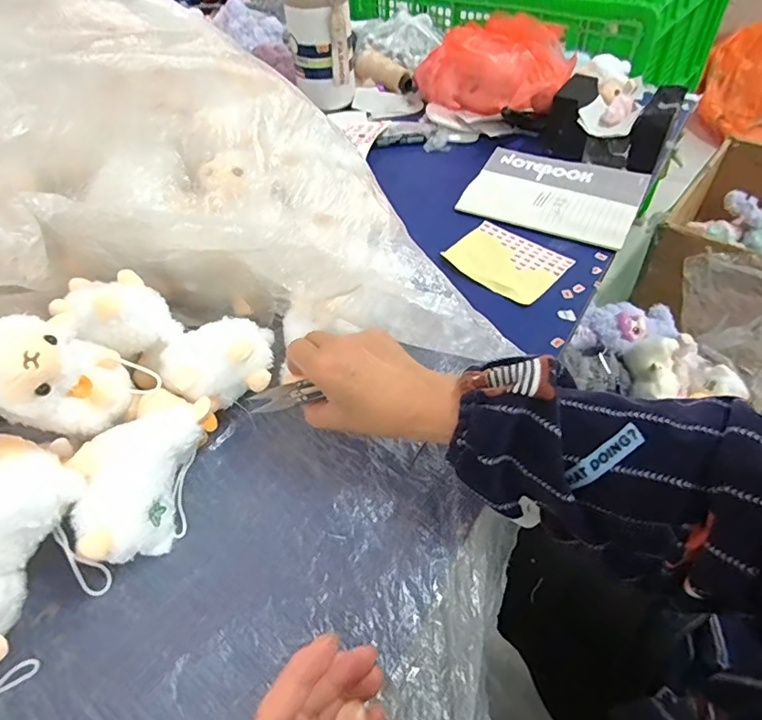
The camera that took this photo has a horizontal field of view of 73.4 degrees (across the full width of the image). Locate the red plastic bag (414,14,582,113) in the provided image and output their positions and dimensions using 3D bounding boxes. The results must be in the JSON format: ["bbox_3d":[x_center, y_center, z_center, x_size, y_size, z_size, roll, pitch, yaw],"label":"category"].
[{"bbox_3d":[0.165,-0.438,0.770,0.222,0.111,0.123,4,49,6],"label":"red plastic bag"}]

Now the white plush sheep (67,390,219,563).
[{"bbox_3d":[-0.172,0.081,0.372,0.060,0.062,0.125,9,51,10],"label":"white plush sheep"}]

